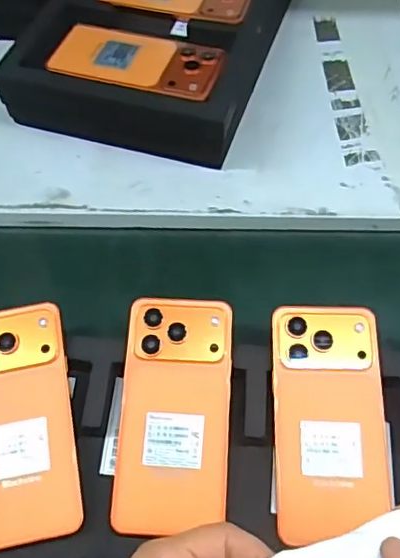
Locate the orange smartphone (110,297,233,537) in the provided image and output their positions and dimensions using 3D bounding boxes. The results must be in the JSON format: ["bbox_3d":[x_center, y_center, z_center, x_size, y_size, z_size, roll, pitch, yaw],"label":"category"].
[{"bbox_3d":[-0.017,0.089,0.397,0.076,0.017,0.157,3,61,1],"label":"orange smartphone"}]

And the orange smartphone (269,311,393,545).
[{"bbox_3d":[0.091,0.094,0.394,0.076,0.017,0.157,1,61,1],"label":"orange smartphone"}]

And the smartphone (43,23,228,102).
[{"bbox_3d":[-0.059,-0.209,0.543,0.158,0.013,0.074,15,59,10],"label":"smartphone"}]

